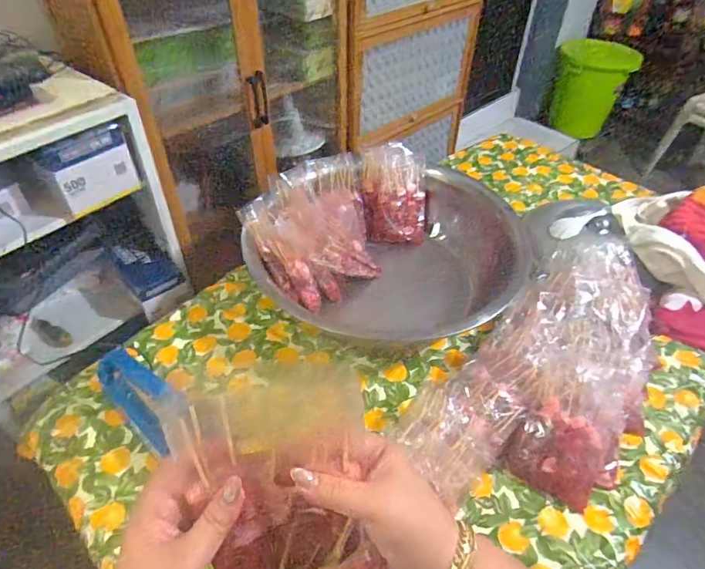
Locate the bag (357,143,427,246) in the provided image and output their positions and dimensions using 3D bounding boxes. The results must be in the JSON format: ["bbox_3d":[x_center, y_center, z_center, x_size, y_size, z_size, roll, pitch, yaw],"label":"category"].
[{"bbox_3d":[0.105,-0.228,1.174,0.164,0.251,0.057,-5,7,-10],"label":"bag"}]

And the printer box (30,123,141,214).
[{"bbox_3d":[-0.525,-0.232,0.901,0.084,0.137,0.173,25,49,22],"label":"printer box"}]

